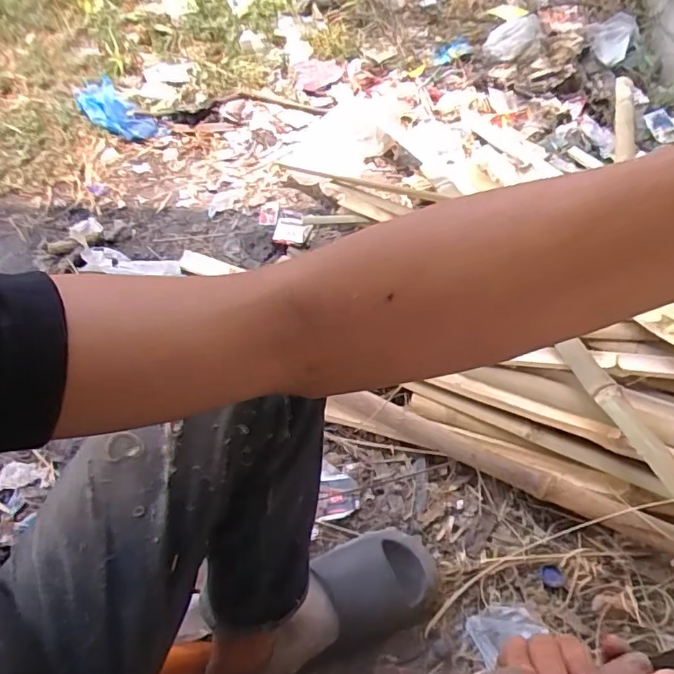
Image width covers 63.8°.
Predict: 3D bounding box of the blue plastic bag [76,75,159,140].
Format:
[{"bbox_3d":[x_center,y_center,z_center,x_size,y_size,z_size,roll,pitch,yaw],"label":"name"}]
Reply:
[{"bbox_3d":[-0.546,-0.566,1.332,0.239,0.052,0.126,35,60,4],"label":"blue plastic bag"}]

